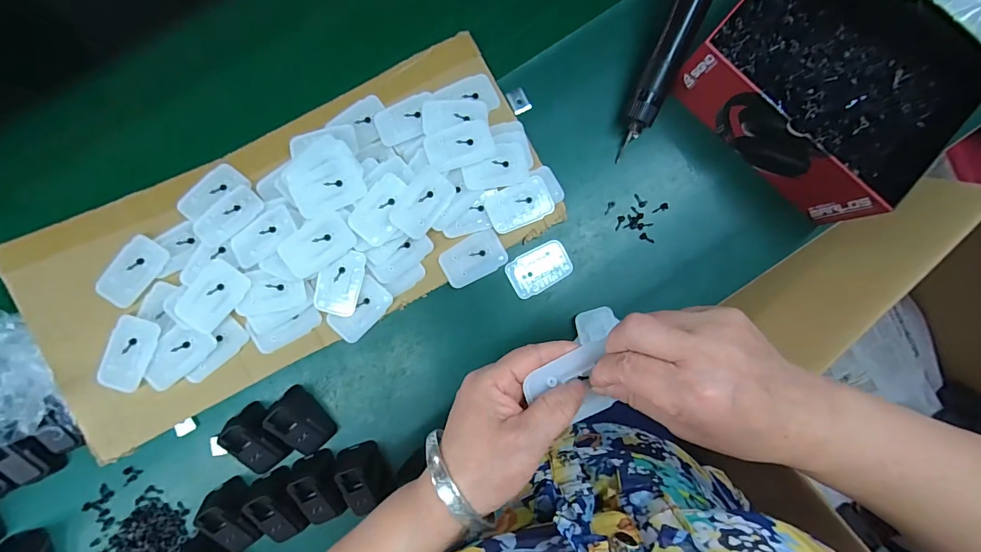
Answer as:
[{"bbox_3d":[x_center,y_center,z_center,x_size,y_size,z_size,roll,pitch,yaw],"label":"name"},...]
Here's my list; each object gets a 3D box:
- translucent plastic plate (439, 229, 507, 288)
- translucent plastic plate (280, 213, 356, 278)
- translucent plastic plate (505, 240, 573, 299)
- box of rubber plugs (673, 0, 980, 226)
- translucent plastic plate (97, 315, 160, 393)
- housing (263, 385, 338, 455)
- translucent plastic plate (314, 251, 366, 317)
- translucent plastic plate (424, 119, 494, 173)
[{"bbox_3d":[-0.019,-0.019,0.468,0.070,0.010,0.044,-26,90,0],"label":"translucent plastic plate"},{"bbox_3d":[-0.174,-0.033,0.429,0.070,0.008,0.047,-35,102,-9],"label":"translucent plastic plate"},{"bbox_3d":[0.055,-0.009,0.473,0.071,0.004,0.044,-28,91,0],"label":"translucent plastic plate"},{"bbox_3d":[0.352,-0.207,0.449,0.236,0.084,0.202,42,90,-1],"label":"box of rubber plugs"},{"bbox_3d":[-0.352,0.075,0.412,0.042,0.004,0.067,15,79,-6],"label":"translucent plastic plate"},{"bbox_3d":[-0.199,0.153,0.444,0.039,0.038,0.068,-42,91,0],"label":"housing"},{"bbox_3d":[-0.159,0.007,0.447,0.045,0.005,0.071,13,103,-11],"label":"translucent plastic plate"},{"bbox_3d":[-0.032,-0.137,0.443,0.070,0.006,0.045,-19,83,-6],"label":"translucent plastic plate"}]

